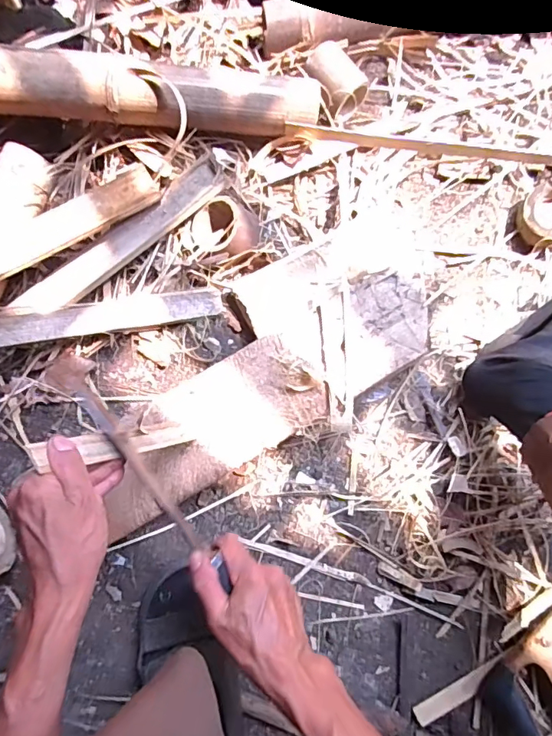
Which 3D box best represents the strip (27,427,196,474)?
[{"bbox_3d":[-0.137,0.072,0.451,0.010,0.222,0.022,-27,77,17],"label":"strip"}]

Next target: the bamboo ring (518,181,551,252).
[{"bbox_3d":[0.380,-0.210,0.647,0.112,0.033,0.086,-32,79,-6],"label":"bamboo ring"}]

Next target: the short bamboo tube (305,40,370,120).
[{"bbox_3d":[0.088,-0.412,0.693,0.062,0.050,0.097,-32,79,-6],"label":"short bamboo tube"}]

